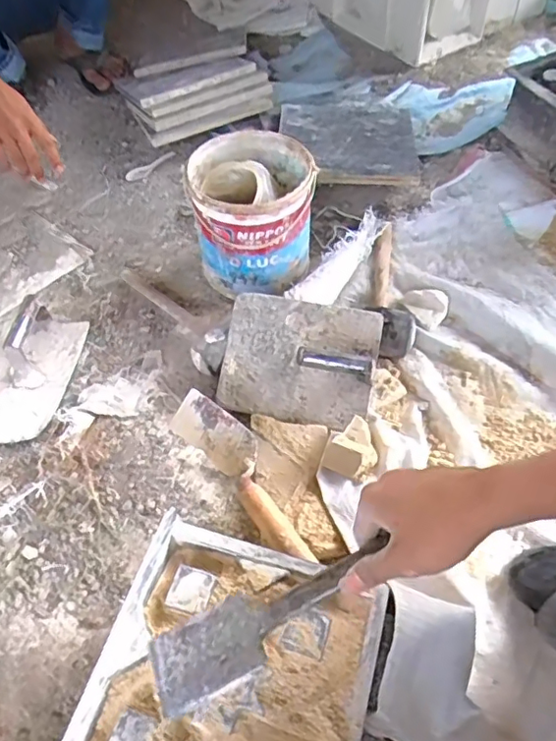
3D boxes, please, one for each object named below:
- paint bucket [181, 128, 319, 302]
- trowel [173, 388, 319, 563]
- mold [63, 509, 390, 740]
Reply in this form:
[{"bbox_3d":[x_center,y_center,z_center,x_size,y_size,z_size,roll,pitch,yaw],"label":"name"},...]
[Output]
[{"bbox_3d":[-0.036,-0.239,0.880,0.175,0.173,0.170,-1,55,2],"label":"paint bucket"},{"bbox_3d":[-0.038,0.124,0.705,0.070,0.073,0.240,-36,59,-21],"label":"trowel"},{"bbox_3d":[-0.038,0.264,0.489,0.227,0.032,0.225,15,57,13],"label":"mold"}]

